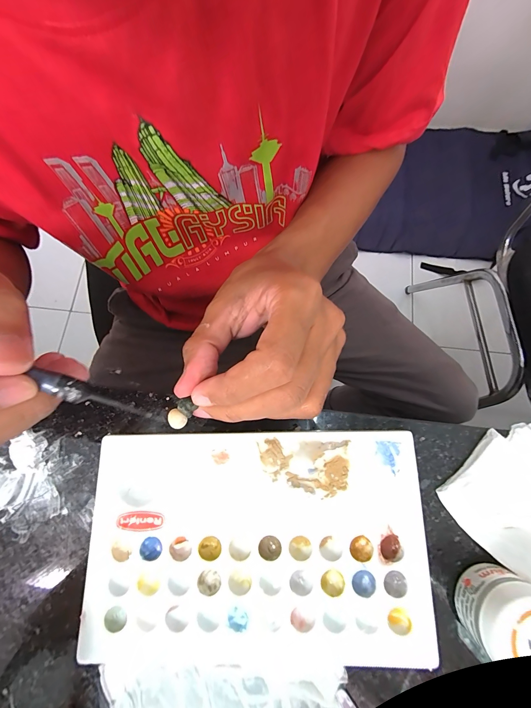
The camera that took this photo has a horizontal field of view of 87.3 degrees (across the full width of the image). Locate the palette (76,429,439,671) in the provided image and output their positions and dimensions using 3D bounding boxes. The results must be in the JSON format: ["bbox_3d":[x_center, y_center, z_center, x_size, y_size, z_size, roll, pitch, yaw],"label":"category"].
[{"bbox_3d":[-0.005,0.087,0.131,0.151,0.012,0.098,-2,78,1],"label":"palette"}]

